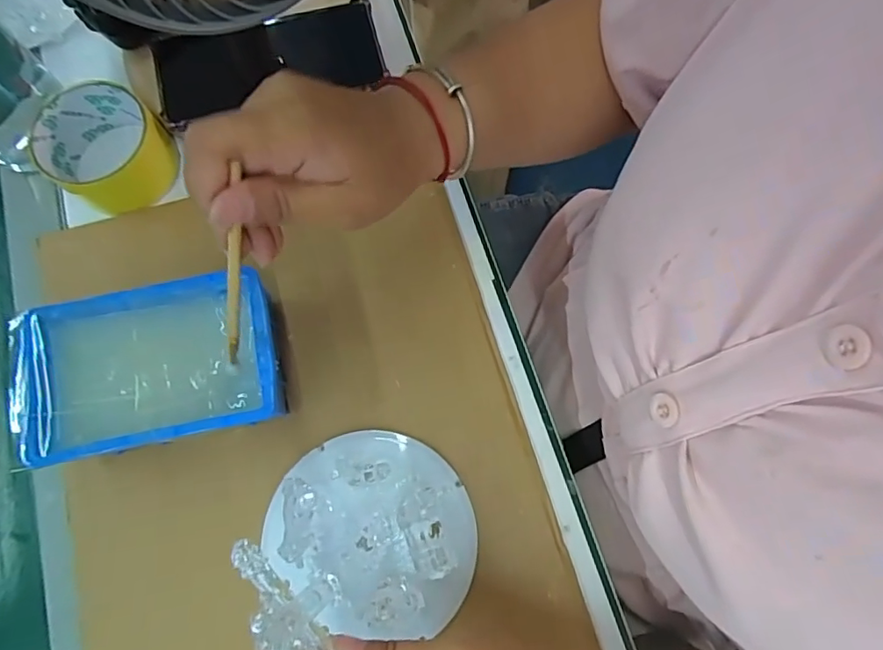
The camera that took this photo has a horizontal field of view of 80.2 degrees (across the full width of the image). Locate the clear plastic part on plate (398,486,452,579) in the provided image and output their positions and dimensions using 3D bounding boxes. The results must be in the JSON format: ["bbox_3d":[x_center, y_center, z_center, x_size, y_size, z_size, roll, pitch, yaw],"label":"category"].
[{"bbox_3d":[-0.011,0.127,0.321,0.027,0.014,0.049,-8,75,-1],"label":"clear plastic part on plate"}]

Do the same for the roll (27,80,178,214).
[{"bbox_3d":[-0.240,-0.126,0.377,0.078,0.043,0.078,0,75,1],"label":"roll"}]

